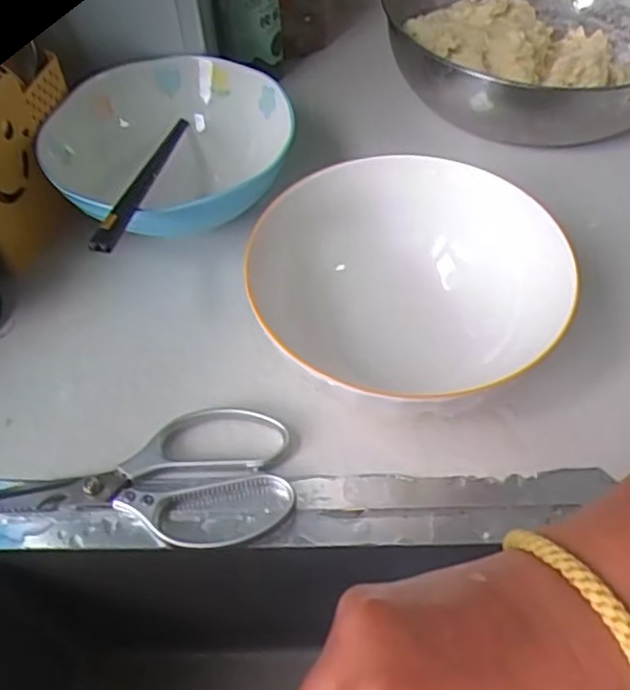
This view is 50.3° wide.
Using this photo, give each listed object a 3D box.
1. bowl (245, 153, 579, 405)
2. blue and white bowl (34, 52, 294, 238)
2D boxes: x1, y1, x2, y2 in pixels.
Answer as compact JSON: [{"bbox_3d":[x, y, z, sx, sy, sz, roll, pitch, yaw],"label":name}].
[{"bbox_3d":[0.060,-0.027,0.449,0.189,0.095,0.190,-1,53,1],"label":"bowl"},{"bbox_3d":[-0.119,-0.154,0.564,0.197,0.078,0.181,-9,54,-5],"label":"blue and white bowl"}]

